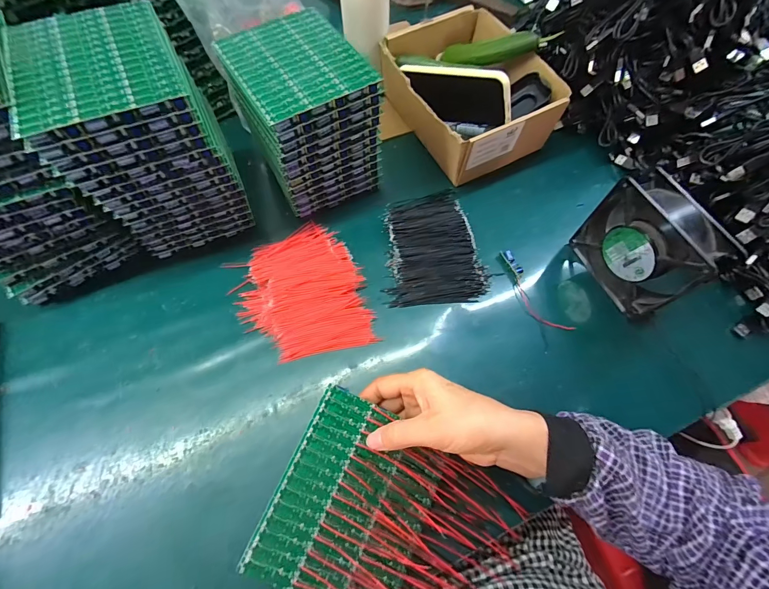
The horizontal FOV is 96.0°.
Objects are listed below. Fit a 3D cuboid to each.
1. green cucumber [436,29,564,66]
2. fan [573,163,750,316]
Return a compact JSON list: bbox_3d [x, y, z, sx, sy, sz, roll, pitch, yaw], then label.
[{"bbox_3d":[0.155,-0.349,0.491,0.163,0.033,0.024,12,64,31],"label":"green cucumber"},{"bbox_3d":[0.276,-0.047,0.377,0.040,0.130,0.119,-21,67,-12],"label":"fan"}]

